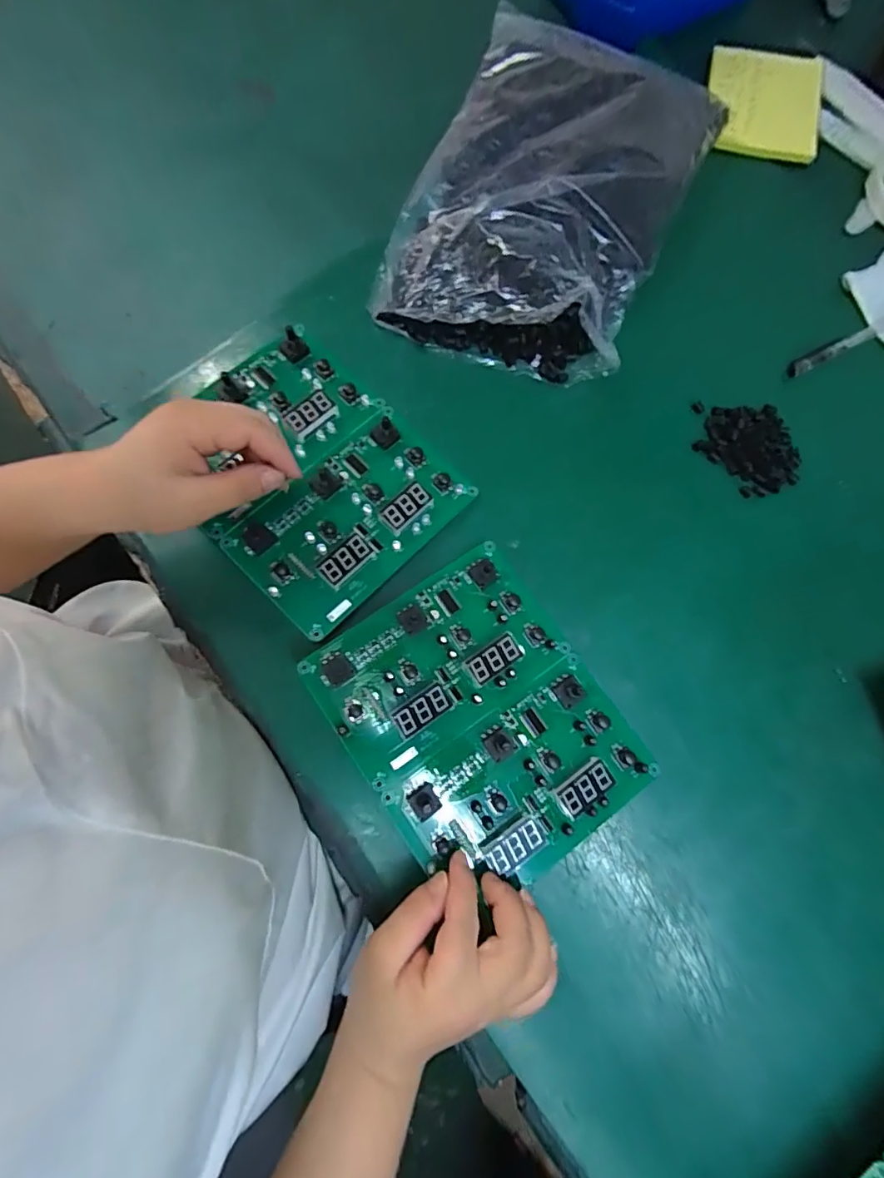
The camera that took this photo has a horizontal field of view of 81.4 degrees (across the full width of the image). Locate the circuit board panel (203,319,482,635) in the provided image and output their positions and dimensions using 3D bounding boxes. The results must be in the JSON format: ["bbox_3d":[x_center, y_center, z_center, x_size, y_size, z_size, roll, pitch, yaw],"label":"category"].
[{"bbox_3d":[-0.100,-0.085,0.379,0.192,0.026,0.157,43,82,8],"label":"circuit board panel"}]

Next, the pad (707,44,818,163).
[{"bbox_3d":[0.287,-0.437,0.458,0.097,0.014,0.122,10,79,2],"label":"pad"}]

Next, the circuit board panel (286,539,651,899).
[{"bbox_3d":[0.026,0.088,0.346,0.160,0.026,0.197,-33,81,-6],"label":"circuit board panel"}]

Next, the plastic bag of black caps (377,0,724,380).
[{"bbox_3d":[0.081,-0.311,0.410,0.202,0.058,0.277,24,80,5],"label":"plastic bag of black caps"}]

